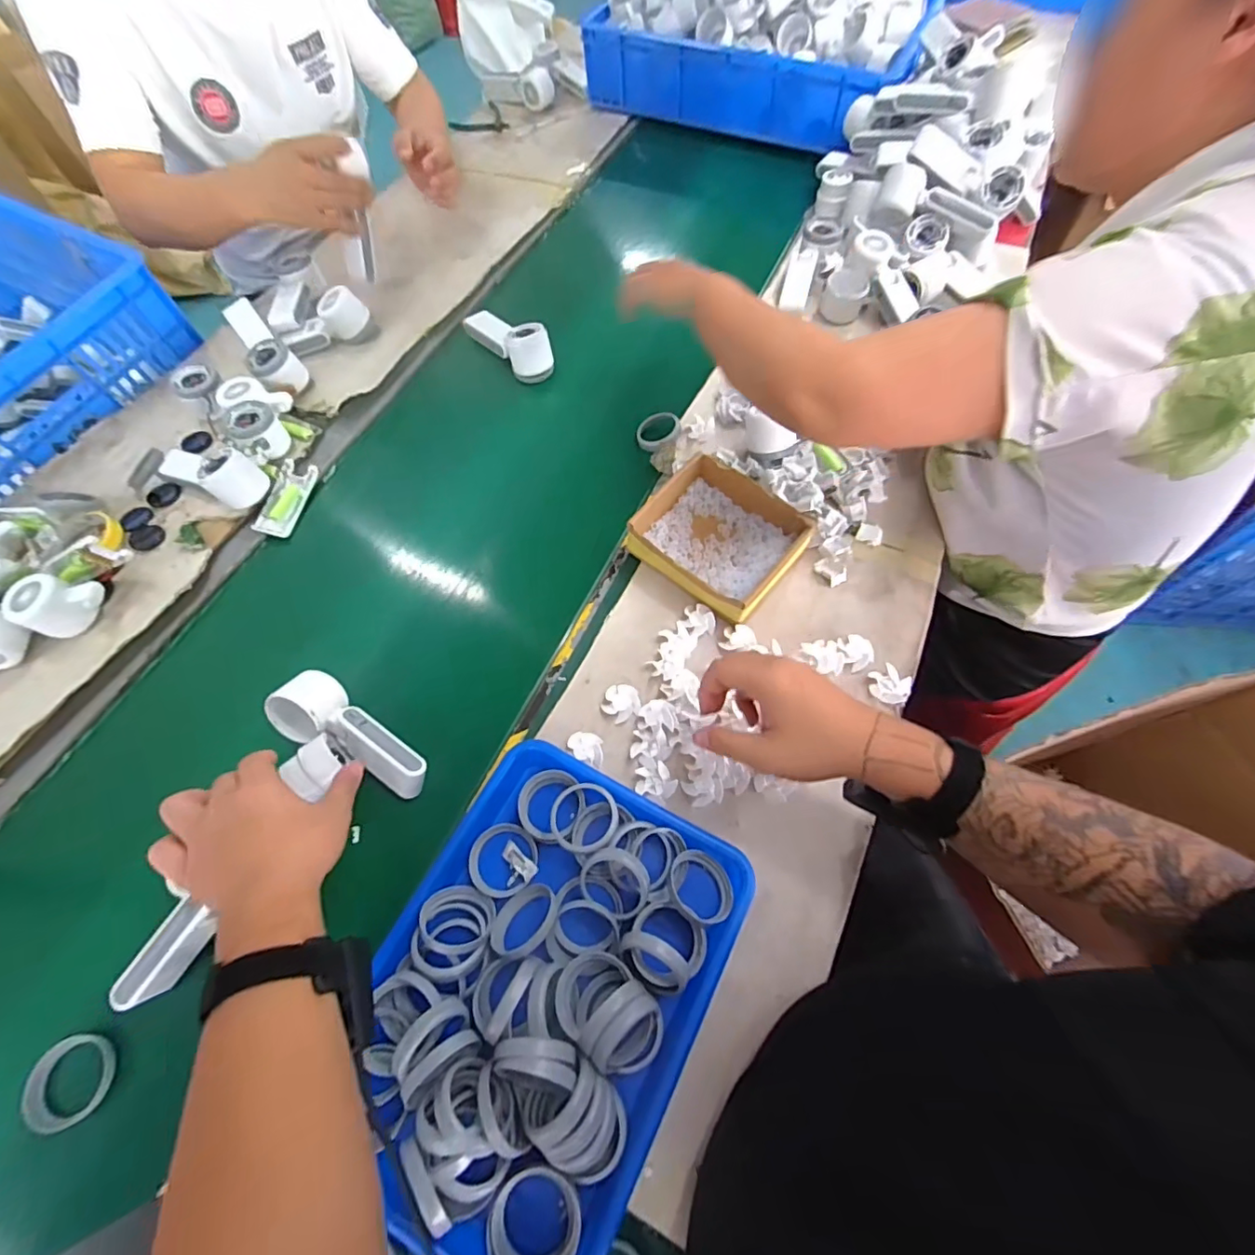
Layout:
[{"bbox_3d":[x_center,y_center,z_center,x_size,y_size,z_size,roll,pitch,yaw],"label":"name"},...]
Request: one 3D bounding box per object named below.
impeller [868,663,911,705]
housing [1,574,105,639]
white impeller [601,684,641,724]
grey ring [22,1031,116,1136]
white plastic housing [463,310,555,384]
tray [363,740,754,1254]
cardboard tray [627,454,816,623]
[{"bbox_3d":[0.266,0.057,0.552,0.040,0.007,0.040,-1,64,2],"label":"impeller"},{"bbox_3d":[-0.612,-0.022,0.588,0.076,0.049,0.053,2,64,4],"label":"housing"},{"bbox_3d":[-0.006,0.077,0.551,0.037,0.016,0.033,-13,64,-4],"label":"white impeller"},{"bbox_3d":[-0.457,0.372,0.448,0.056,0.023,0.063,-26,66,-10],"label":"grey ring"},{"bbox_3d":[-0.184,-0.438,0.815,0.176,0.052,0.056,41,72,20],"label":"white plastic housing"},{"bbox_3d":[-0.072,0.283,0.434,0.244,0.053,0.335,25,68,14],"label":"tray"},{"bbox_3d":[0.099,-0.100,0.616,0.164,0.048,0.151,40,72,19],"label":"cardboard tray"}]

